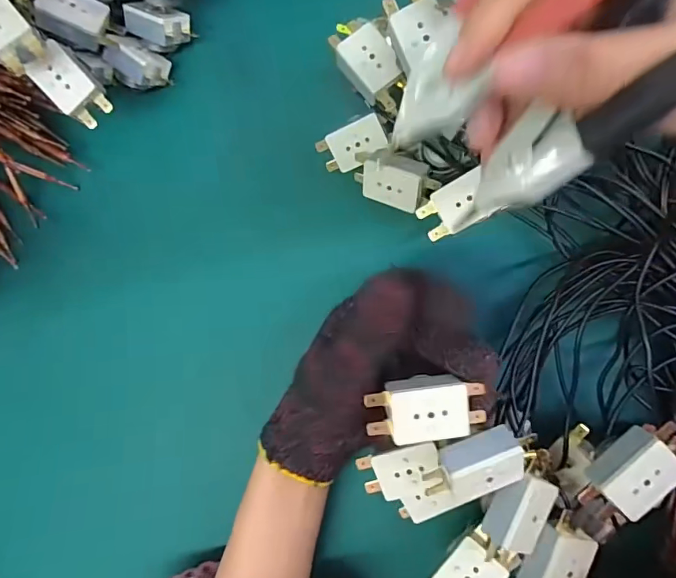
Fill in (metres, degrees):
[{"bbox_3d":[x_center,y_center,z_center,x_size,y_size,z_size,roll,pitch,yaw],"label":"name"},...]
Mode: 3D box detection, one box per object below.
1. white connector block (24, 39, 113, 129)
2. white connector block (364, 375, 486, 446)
[{"bbox_3d":[-0.171,-0.131,0.298,0.030,0.019,0.046,-43,113,8],"label":"white connector block"},{"bbox_3d":[0.045,0.061,0.229,0.055,0.016,0.028,-6,88,7],"label":"white connector block"}]

